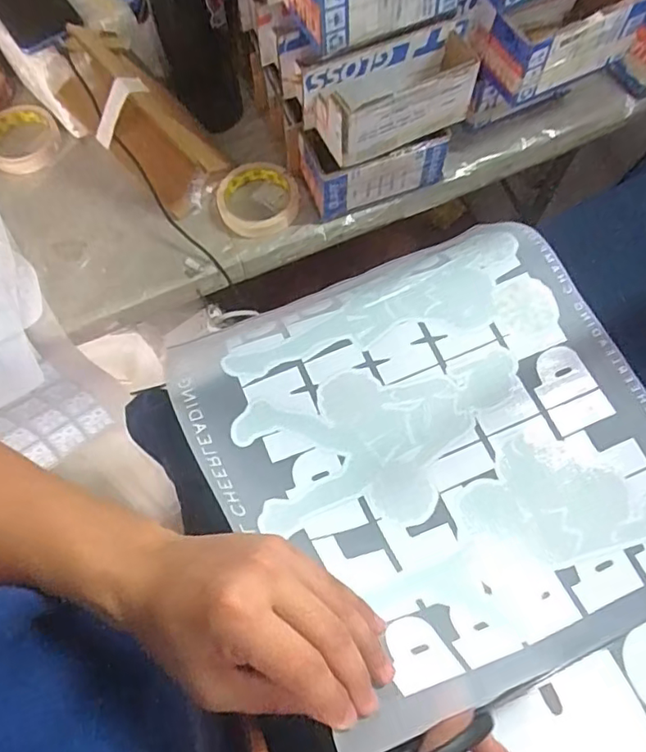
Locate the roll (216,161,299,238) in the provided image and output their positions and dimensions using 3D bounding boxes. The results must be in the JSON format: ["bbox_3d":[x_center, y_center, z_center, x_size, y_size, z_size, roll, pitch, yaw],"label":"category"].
[{"bbox_3d":[-0.077,-0.208,0.667,0.095,0.022,0.095,0,69,0],"label":"roll"}]

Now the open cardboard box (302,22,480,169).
[{"bbox_3d":[0.075,-0.286,0.571,0.176,0.078,0.065,-24,71,-8],"label":"open cardboard box"}]

